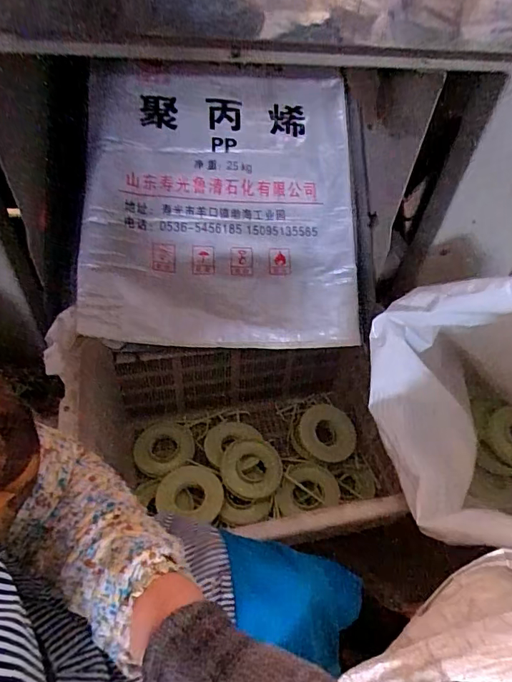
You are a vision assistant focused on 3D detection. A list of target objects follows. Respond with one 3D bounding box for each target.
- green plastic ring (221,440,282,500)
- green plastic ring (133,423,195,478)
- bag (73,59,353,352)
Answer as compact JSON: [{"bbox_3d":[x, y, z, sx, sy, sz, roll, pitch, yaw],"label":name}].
[{"bbox_3d":[-0.009,0.262,0.927,0.119,0.021,0.118,2,50,-3],"label":"green plastic ring"},{"bbox_3d":[-0.197,0.233,0.971,0.125,0.033,0.132,2,50,-3],"label":"green plastic ring"},{"bbox_3d":[-0.064,-0.265,0.891,0.531,0.078,0.554,0,90,-2],"label":"bag"}]

